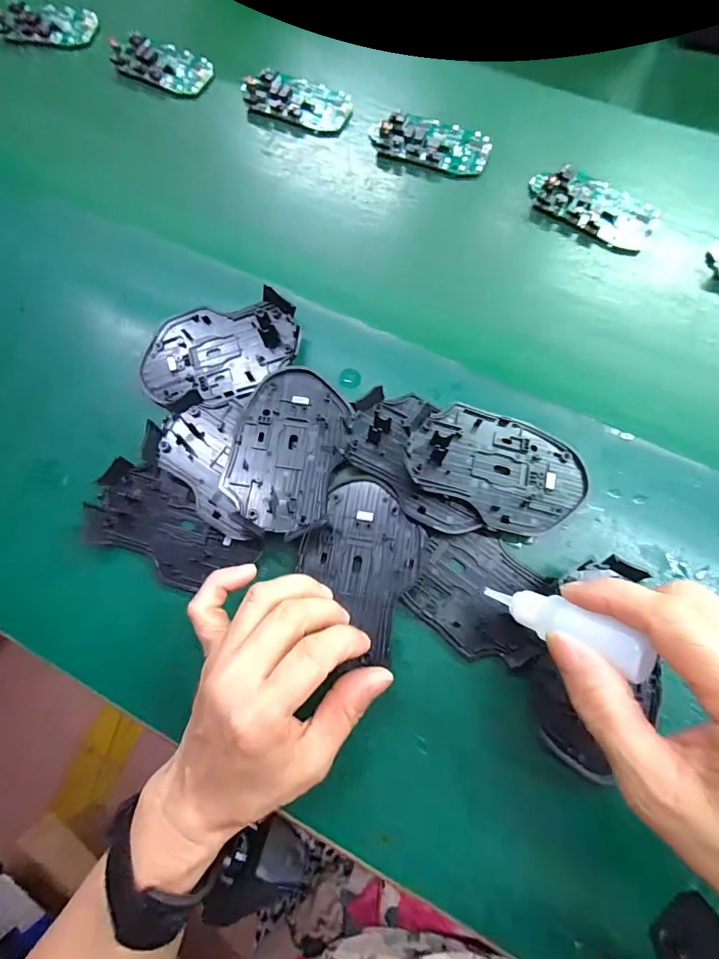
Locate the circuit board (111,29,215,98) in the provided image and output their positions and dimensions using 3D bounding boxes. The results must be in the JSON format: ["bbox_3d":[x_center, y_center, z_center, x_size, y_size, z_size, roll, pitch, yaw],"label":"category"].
[{"bbox_3d":[-0.174,-0.366,0.388,0.089,0.009,0.047,24,77,9],"label":"circuit board"}]

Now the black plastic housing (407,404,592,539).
[{"bbox_3d":[0.084,-0.009,0.277,0.111,0.020,0.070,27,77,9],"label":"black plastic housing"}]

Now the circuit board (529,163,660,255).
[{"bbox_3d":[0.176,-0.210,0.334,0.095,0.014,0.045,31,79,11],"label":"circuit board"}]

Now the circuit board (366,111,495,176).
[{"bbox_3d":[0.056,-0.272,0.358,0.097,0.014,0.046,15,76,7],"label":"circuit board"}]

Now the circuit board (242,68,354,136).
[{"bbox_3d":[-0.051,-0.323,0.374,0.089,0.016,0.042,19,77,8],"label":"circuit board"}]

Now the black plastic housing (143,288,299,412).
[{"bbox_3d":[-0.097,-0.090,0.310,0.110,0.013,0.073,-18,74,-2],"label":"black plastic housing"}]

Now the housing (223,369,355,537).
[{"bbox_3d":[-0.045,-0.022,0.286,0.068,0.012,0.108,14,76,7],"label":"housing"}]

